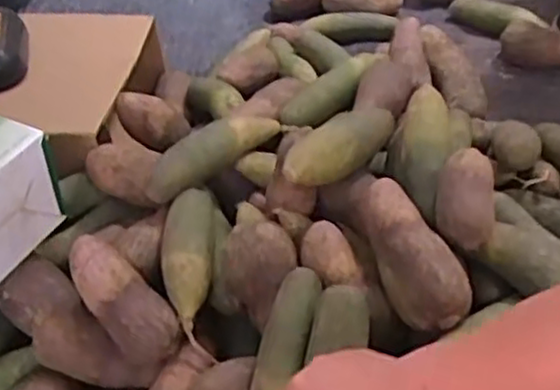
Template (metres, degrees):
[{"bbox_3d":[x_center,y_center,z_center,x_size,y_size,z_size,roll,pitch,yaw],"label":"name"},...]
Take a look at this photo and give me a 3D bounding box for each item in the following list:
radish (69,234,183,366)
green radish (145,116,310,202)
[{"bbox_3d":[-0.172,0.115,0.800,0.060,0.060,0.156,-40,92,-32],"label":"radish"},{"bbox_3d":[-0.069,-0.063,0.922,0.062,0.062,0.216,24,50,31],"label":"green radish"}]

